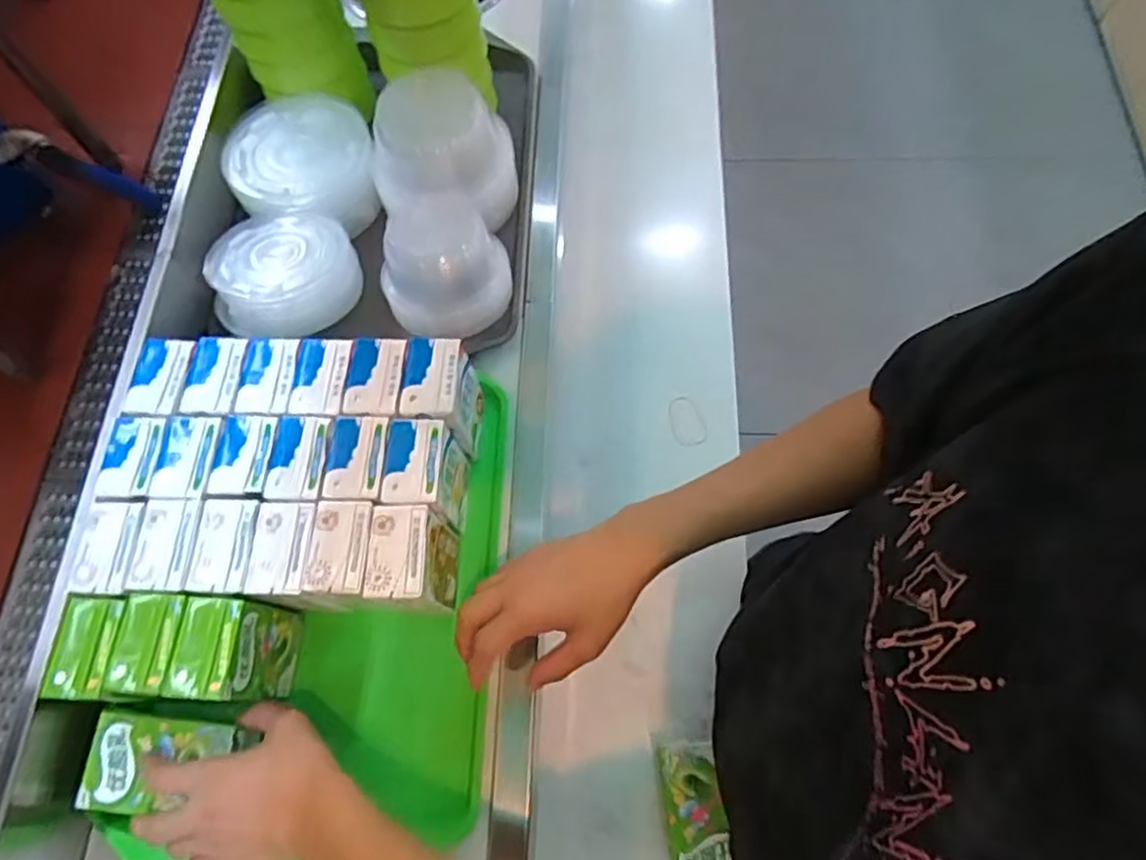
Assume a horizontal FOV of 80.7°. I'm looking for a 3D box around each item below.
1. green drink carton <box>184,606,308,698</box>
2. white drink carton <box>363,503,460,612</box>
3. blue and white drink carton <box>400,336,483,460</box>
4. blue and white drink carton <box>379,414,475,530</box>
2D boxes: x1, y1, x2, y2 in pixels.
[{"bbox_3d":[-0.245,0.164,0.503,0.044,0.108,0.065,4,69,4],"label":"green drink carton"},{"bbox_3d":[-0.119,0.099,0.509,0.044,0.091,0.065,1,69,3],"label":"white drink carton"},{"bbox_3d":[-0.106,-0.025,0.559,0.044,0.095,0.066,4,69,4],"label":"blue and white drink carton"},{"bbox_3d":[-0.114,0.039,0.541,0.043,0.100,0.067,2,69,3],"label":"blue and white drink carton"}]

